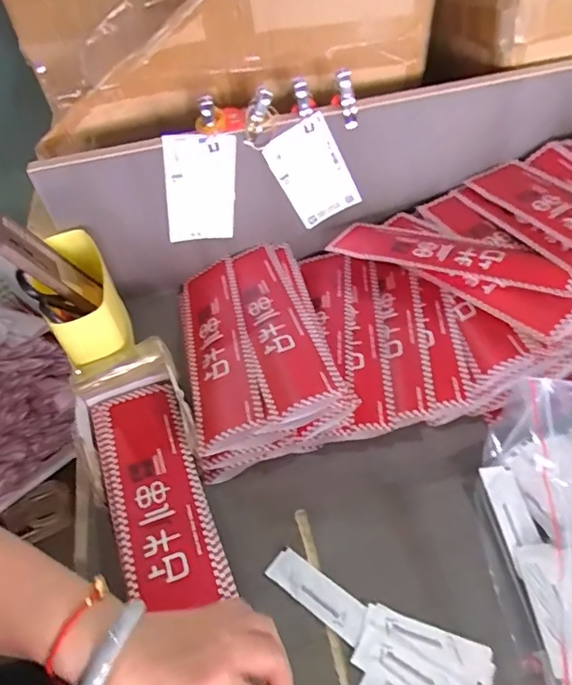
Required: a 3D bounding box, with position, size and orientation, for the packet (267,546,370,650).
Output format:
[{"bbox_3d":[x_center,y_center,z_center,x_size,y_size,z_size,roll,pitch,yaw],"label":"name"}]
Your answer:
[{"bbox_3d":[0.027,0.210,0.430,0.089,0.005,0.030,28,61,28],"label":"packet"}]

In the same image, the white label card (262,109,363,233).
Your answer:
[{"bbox_3d":[0.033,-0.198,0.610,0.077,0.131,0.007,-26,49,13],"label":"white label card"}]

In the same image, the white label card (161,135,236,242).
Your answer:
[{"bbox_3d":[-0.097,-0.172,0.587,0.078,0.132,0.005,-13,52,-18],"label":"white label card"}]

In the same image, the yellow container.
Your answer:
[{"bbox_3d":[-0.220,-0.048,0.558,0.070,0.073,0.150,-25,52,-14],"label":"yellow container"}]

